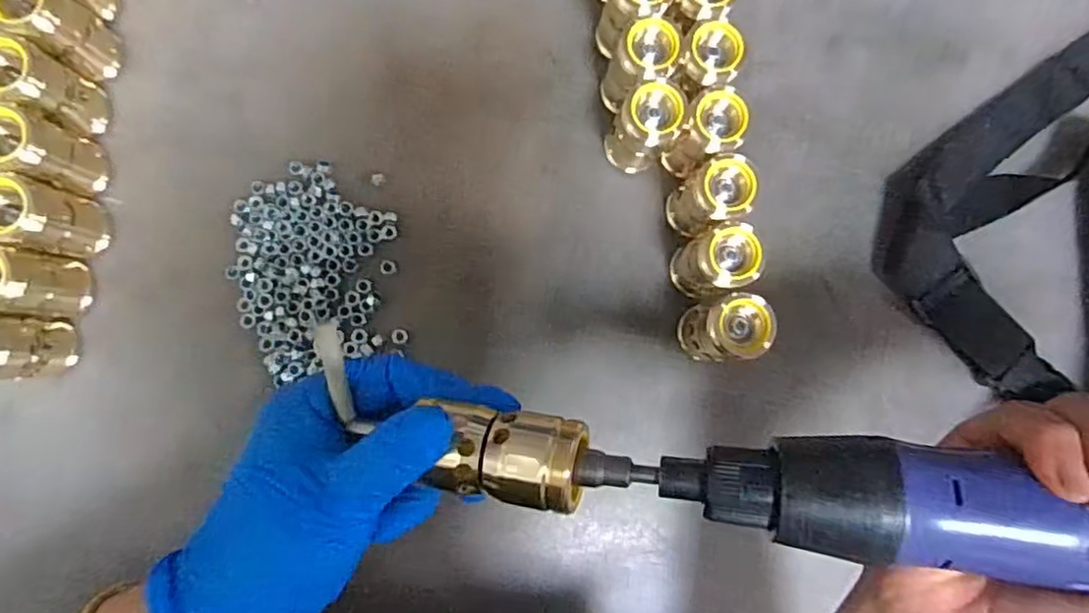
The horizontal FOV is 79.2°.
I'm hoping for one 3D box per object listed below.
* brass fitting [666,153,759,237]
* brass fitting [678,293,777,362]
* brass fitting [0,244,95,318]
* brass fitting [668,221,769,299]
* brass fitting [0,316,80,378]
[{"bbox_3d":[0.086,-0.056,0.344,0.025,0.078,0.029,-34,90,-6],"label":"brass fitting"},{"bbox_3d":[0.093,0.012,0.343,0.033,0.072,0.031,0,87,-5],"label":"brass fitting"},{"bbox_3d":[-0.254,-0.012,0.321,0.030,0.059,0.031,6,86,-5],"label":"brass fitting"},{"bbox_3d":[0.088,-0.022,0.342,0.031,0.076,0.030,0,87,-5],"label":"brass fitting"},{"bbox_3d":[-0.260,0.019,0.324,0.028,0.069,0.029,3,87,-5],"label":"brass fitting"}]

